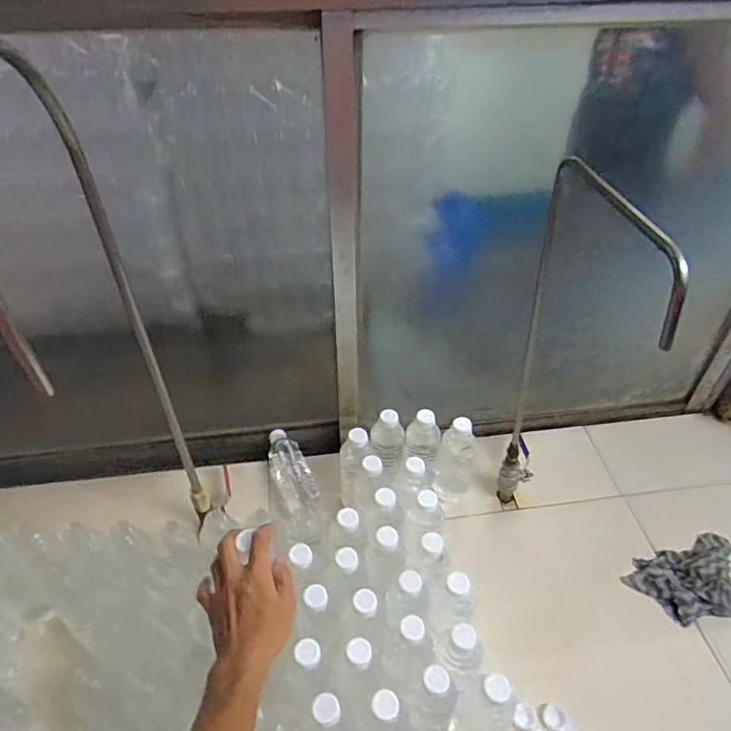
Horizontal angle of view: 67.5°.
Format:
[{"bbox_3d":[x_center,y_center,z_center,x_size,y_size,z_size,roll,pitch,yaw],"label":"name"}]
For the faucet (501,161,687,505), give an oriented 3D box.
[{"bbox_3d":[0.215,0.045,0.660,0.076,0.568,0.275,6,42,6],"label":"faucet"}]

